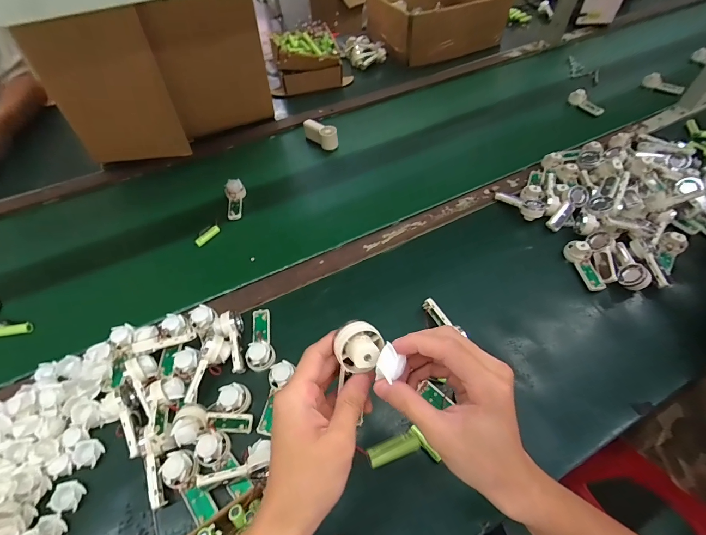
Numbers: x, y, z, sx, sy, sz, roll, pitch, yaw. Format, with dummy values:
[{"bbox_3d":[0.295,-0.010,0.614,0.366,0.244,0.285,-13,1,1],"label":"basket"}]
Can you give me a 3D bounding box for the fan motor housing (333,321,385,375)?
[{"bbox_3d":[0.005,0.064,0.280,0.037,0.021,0.037,0,54,0],"label":"fan motor housing"}]

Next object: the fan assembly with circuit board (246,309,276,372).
[{"bbox_3d":[-0.139,0.103,0.507,0.039,0.025,0.092,-13,56,-8],"label":"fan assembly with circuit board"}]

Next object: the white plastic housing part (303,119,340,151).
[{"bbox_3d":[-0.076,-0.312,0.808,0.098,0.044,0.039,29,60,20],"label":"white plastic housing part"}]

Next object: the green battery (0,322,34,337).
[{"bbox_3d":[-0.531,0.097,0.538,0.049,0.015,0.016,-7,53,-22],"label":"green battery"}]

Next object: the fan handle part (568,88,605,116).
[{"bbox_3d":[0.594,-0.414,0.873,0.019,0.046,0.104,-18,56,-12],"label":"fan handle part"}]

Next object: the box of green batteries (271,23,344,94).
[{"bbox_3d":[-0.121,-0.563,0.939,0.175,0.110,0.134,-12,56,-7],"label":"box of green batteries"}]

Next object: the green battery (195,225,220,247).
[{"bbox_3d":[-0.272,-0.059,0.647,0.011,0.014,0.051,34,61,22],"label":"green battery"}]

